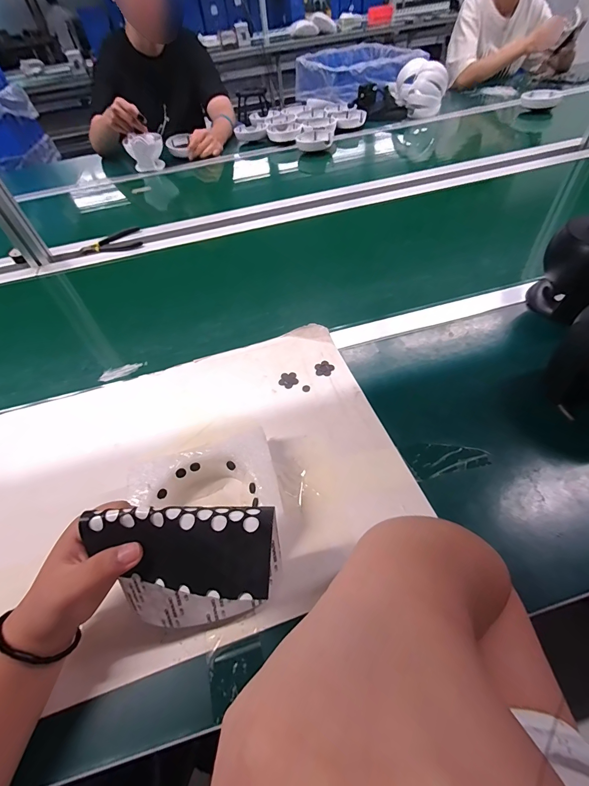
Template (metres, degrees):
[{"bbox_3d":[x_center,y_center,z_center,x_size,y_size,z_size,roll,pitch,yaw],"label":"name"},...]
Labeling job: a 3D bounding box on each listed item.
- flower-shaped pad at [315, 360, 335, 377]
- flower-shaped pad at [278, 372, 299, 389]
[{"bbox_3d":[0.041,-0.033,0.465,0.025,0.004,0.027,22,56,23],"label":"flower-shaped pad"},{"bbox_3d":[-0.009,-0.017,0.460,0.025,0.004,0.026,-17,51,-8],"label":"flower-shaped pad"}]

